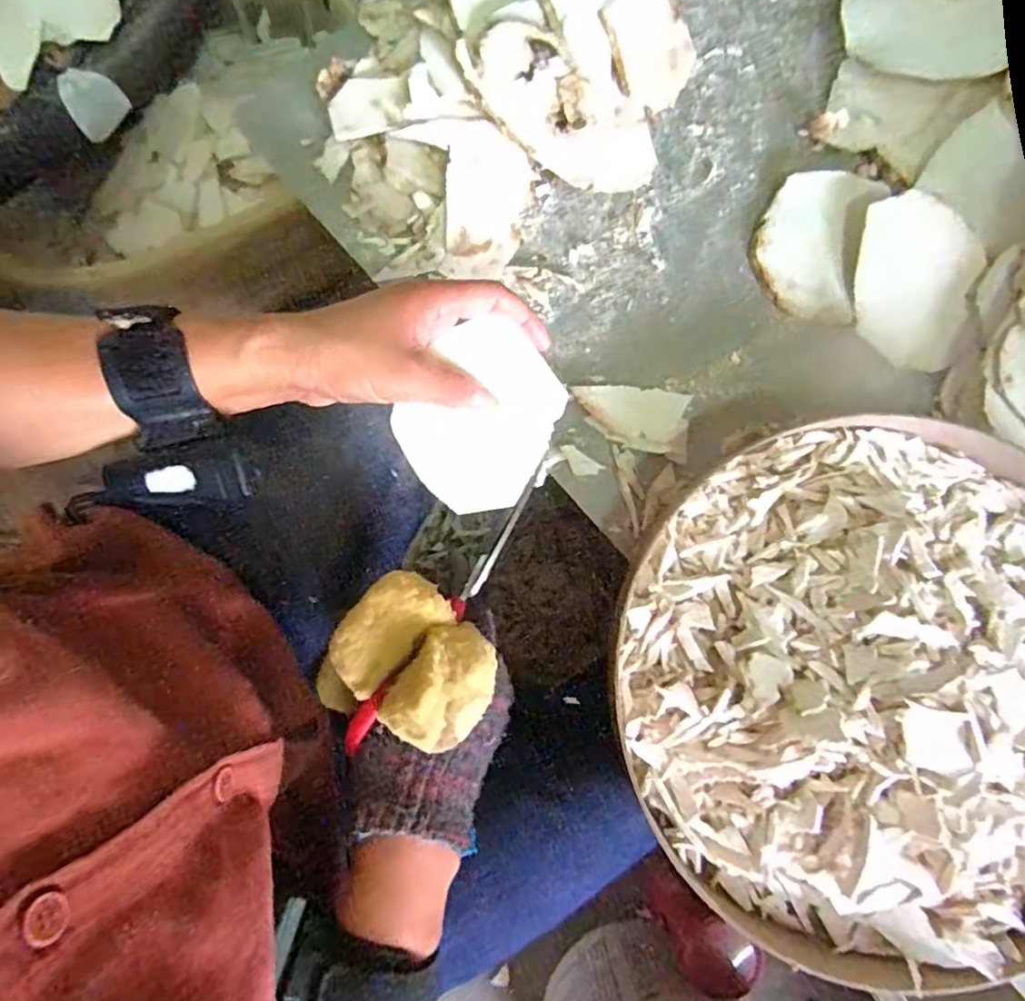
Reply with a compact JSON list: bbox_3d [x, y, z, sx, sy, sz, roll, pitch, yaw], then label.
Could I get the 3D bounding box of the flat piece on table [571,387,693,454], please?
[{"bbox_3d":[0.076,-0.053,0.394,0.071,0.007,0.039,5,78,1],"label":"flat piece on table"}]

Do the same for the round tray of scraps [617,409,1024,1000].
[{"bbox_3d":[0.215,0.102,0.349,0.295,0.052,0.296,0,78,0],"label":"round tray of scraps"}]

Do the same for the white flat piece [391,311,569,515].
[{"bbox_3d":[-0.017,-0.045,0.345,0.080,0.007,0.098,35,89,-11],"label":"white flat piece"}]

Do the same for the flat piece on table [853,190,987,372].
[{"bbox_3d":[0.259,-0.139,0.397,0.071,0.008,0.103,9,96,10],"label":"flat piece on table"}]

